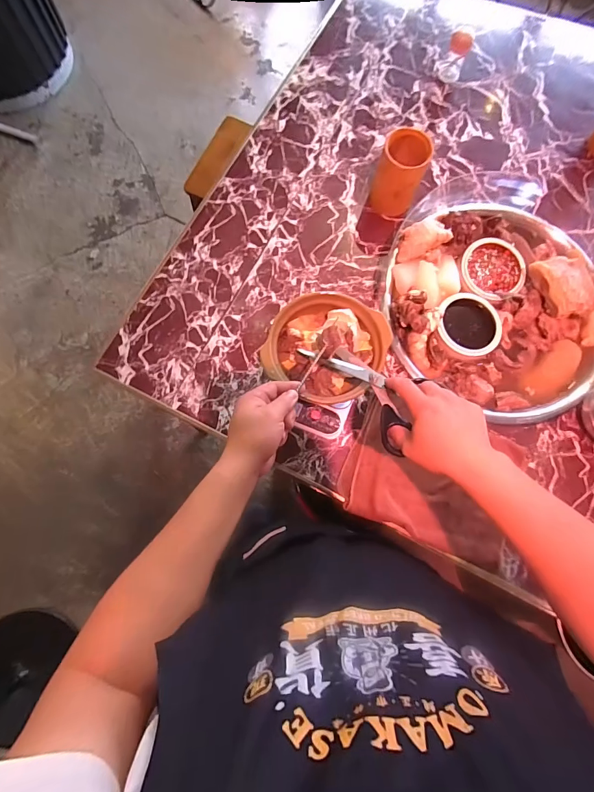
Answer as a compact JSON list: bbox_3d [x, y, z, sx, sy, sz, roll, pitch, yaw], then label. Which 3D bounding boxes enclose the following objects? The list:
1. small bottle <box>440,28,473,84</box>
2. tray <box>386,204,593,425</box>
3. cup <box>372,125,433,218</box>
[{"bbox_3d":[0.341,-0.728,0.795,0.043,0.081,0.034,17,77,2],"label":"small bottle"},{"bbox_3d":[0.383,-0.175,0.684,0.409,0.060,0.422,0,77,-2],"label":"tray"},{"bbox_3d":[0.189,-0.408,0.693,0.082,0.129,0.076,0,77,-2],"label":"cup"}]

